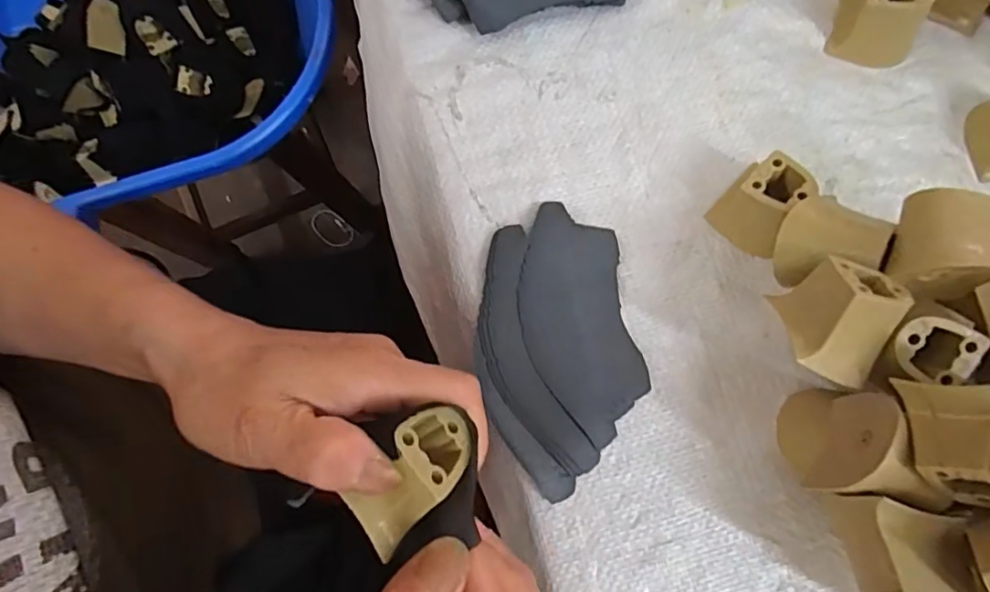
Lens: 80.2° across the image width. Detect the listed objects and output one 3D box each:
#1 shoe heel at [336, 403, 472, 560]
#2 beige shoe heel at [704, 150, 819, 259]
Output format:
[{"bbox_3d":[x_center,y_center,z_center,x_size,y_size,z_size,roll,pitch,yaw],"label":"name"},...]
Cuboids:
[{"bbox_3d":[-0.028,0.061,0.196,0.025,0.023,0.051,33,75,7],"label":"shoe heel"},{"bbox_3d":[0.134,-0.045,0.296,0.035,0.040,0.042,41,82,9],"label":"beige shoe heel"}]

